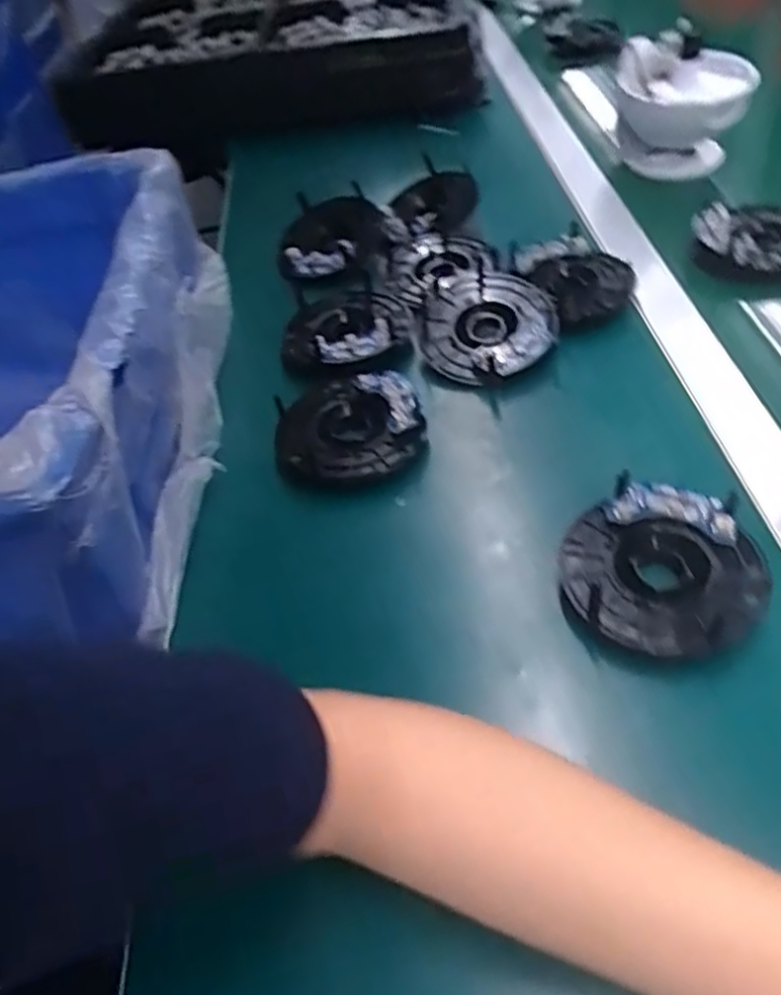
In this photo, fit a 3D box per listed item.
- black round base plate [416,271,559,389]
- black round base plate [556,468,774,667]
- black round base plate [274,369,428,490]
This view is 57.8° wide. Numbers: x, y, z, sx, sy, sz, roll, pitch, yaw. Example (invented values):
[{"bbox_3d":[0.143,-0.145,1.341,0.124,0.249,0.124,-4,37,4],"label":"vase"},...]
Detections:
[{"bbox_3d":[0.073,-0.132,0.534,0.097,0.024,0.102,-7,49,-1],"label":"black round base plate"},{"bbox_3d":[0.144,0.037,0.374,0.099,0.018,0.100,20,64,26],"label":"black round base plate"},{"bbox_3d":[-0.030,-0.049,0.482,0.098,0.024,0.093,-3,49,3],"label":"black round base plate"}]

